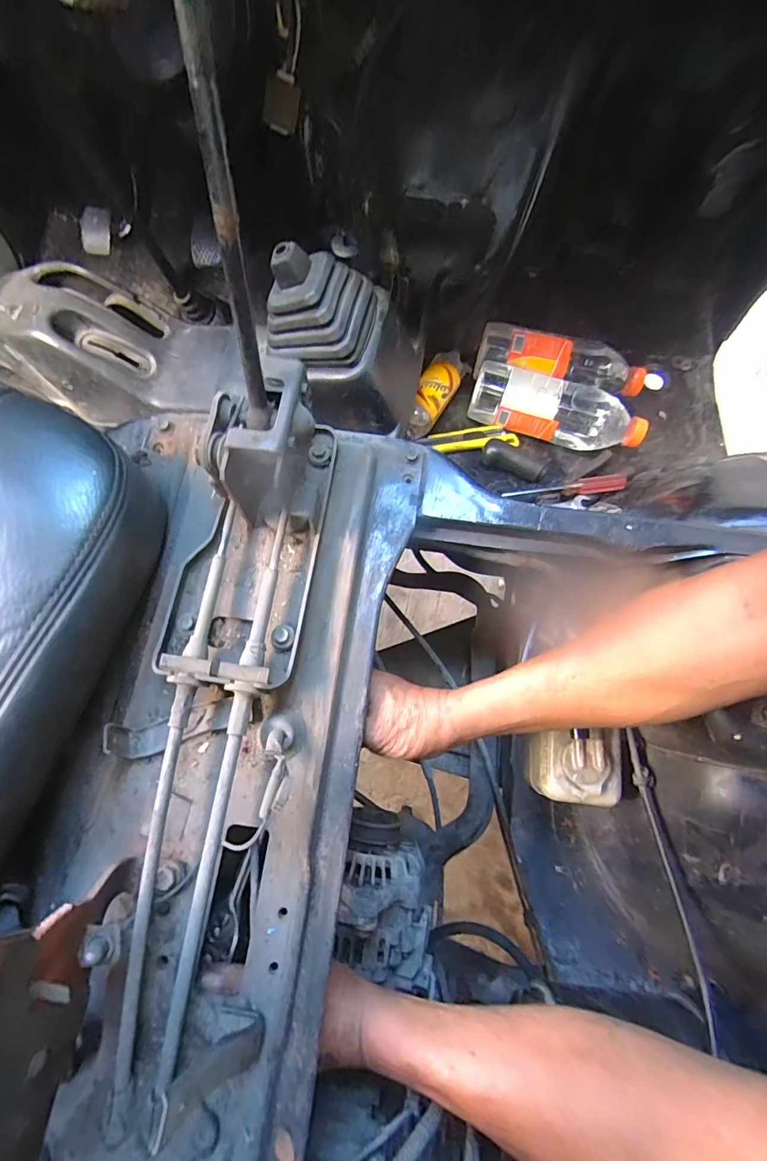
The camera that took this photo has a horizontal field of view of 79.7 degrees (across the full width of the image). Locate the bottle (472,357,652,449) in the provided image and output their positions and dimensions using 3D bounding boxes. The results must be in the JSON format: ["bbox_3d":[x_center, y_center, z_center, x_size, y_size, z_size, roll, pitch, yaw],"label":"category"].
[{"bbox_3d":[0.256,-0.249,0.690,0.247,0.071,0.074,19,68,5],"label":"bottle"}]

